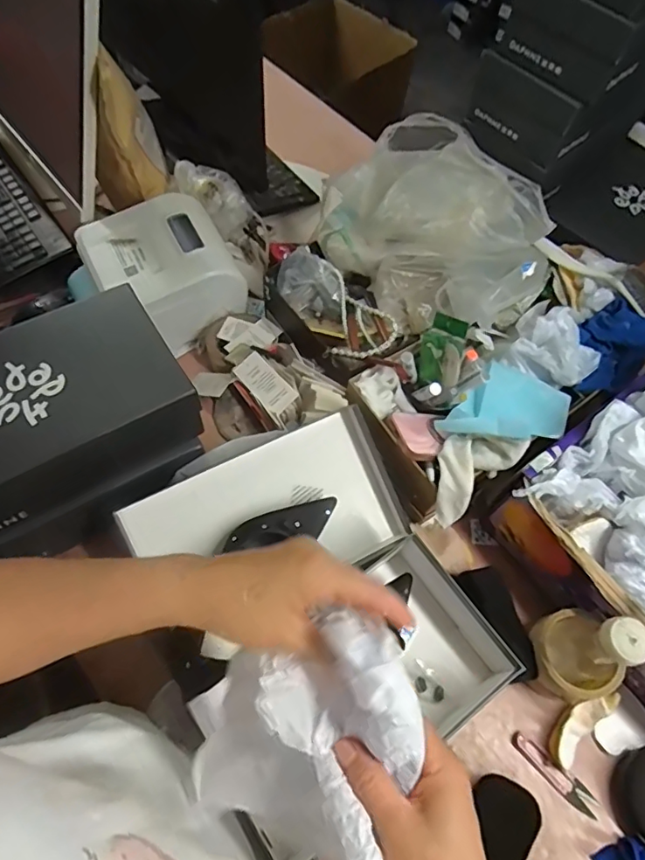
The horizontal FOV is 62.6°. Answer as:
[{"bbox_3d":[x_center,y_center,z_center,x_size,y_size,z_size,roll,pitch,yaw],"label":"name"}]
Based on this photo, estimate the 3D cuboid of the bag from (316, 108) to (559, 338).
[{"bbox_3d":[0.159,-0.289,0.737,0.253,0.122,0.342,-31,68,-19],"label":"bag"}]

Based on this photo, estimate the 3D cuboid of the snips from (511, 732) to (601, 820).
[{"bbox_3d":[0.250,0.370,0.571,0.103,0.009,0.023,38,66,15],"label":"snips"}]

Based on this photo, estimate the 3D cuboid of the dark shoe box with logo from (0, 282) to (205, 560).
[{"bbox_3d":[-0.305,-0.007,0.594,0.293,0.124,0.197,-28,67,-17],"label":"dark shoe box with logo"}]

